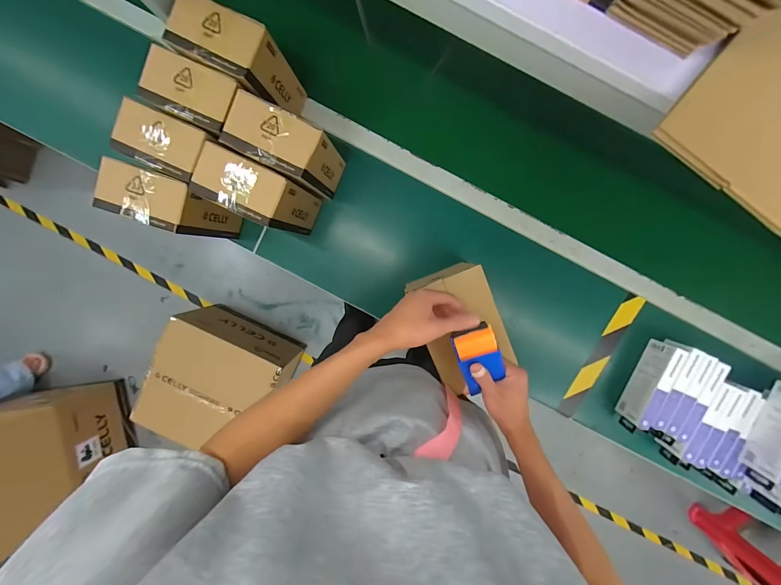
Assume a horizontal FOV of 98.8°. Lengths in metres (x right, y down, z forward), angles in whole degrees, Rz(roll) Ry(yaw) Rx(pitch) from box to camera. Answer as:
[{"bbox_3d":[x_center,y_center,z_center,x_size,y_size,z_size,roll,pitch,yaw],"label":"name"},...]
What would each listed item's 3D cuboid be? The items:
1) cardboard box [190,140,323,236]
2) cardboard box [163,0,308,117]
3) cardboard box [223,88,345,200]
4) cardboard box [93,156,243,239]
[{"bbox_3d":[-0.223,-0.171,0.592,0.153,0.170,0.082,24,96,0],"label":"cardboard box"},{"bbox_3d":[-0.254,-0.386,0.579,0.146,0.185,0.087,26,96,0],"label":"cardboard box"},{"bbox_3d":[-0.174,-0.244,0.591,0.147,0.186,0.086,25,96,0],"label":"cardboard box"},{"bbox_3d":[-0.386,-0.160,0.603,0.143,0.176,0.079,18,96,1],"label":"cardboard box"}]

